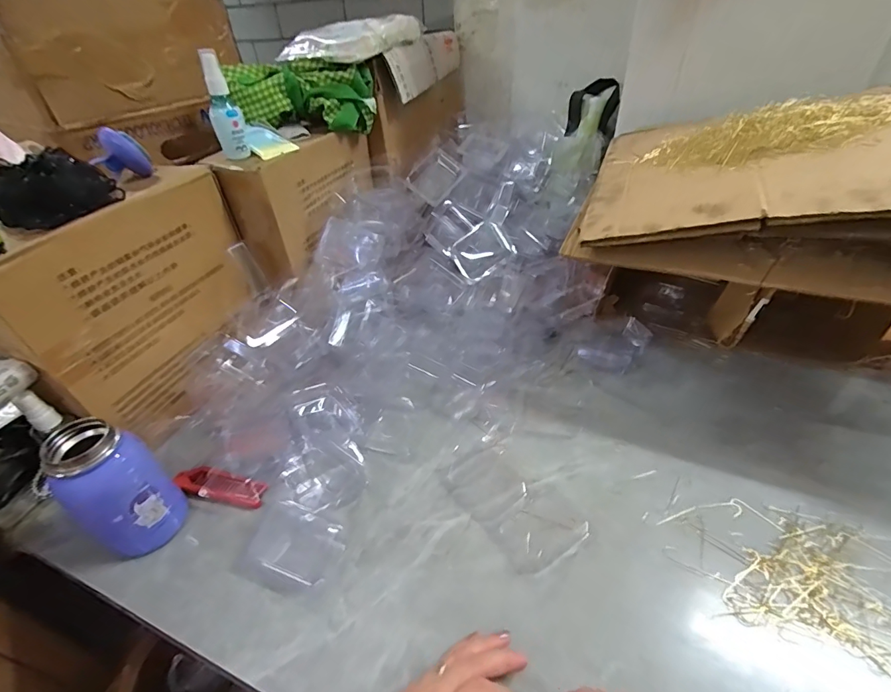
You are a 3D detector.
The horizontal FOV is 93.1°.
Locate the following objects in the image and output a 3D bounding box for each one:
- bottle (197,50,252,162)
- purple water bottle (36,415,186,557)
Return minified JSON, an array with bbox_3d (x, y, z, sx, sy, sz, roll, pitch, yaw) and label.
[{"bbox_3d":[-0.276,-0.300,0.524,0.037,0.108,0.029,-20,42,-19],"label":"bottle"},{"bbox_3d":[-0.311,0.137,0.403,0.068,0.134,0.072,-2,39,2],"label":"purple water bottle"}]

